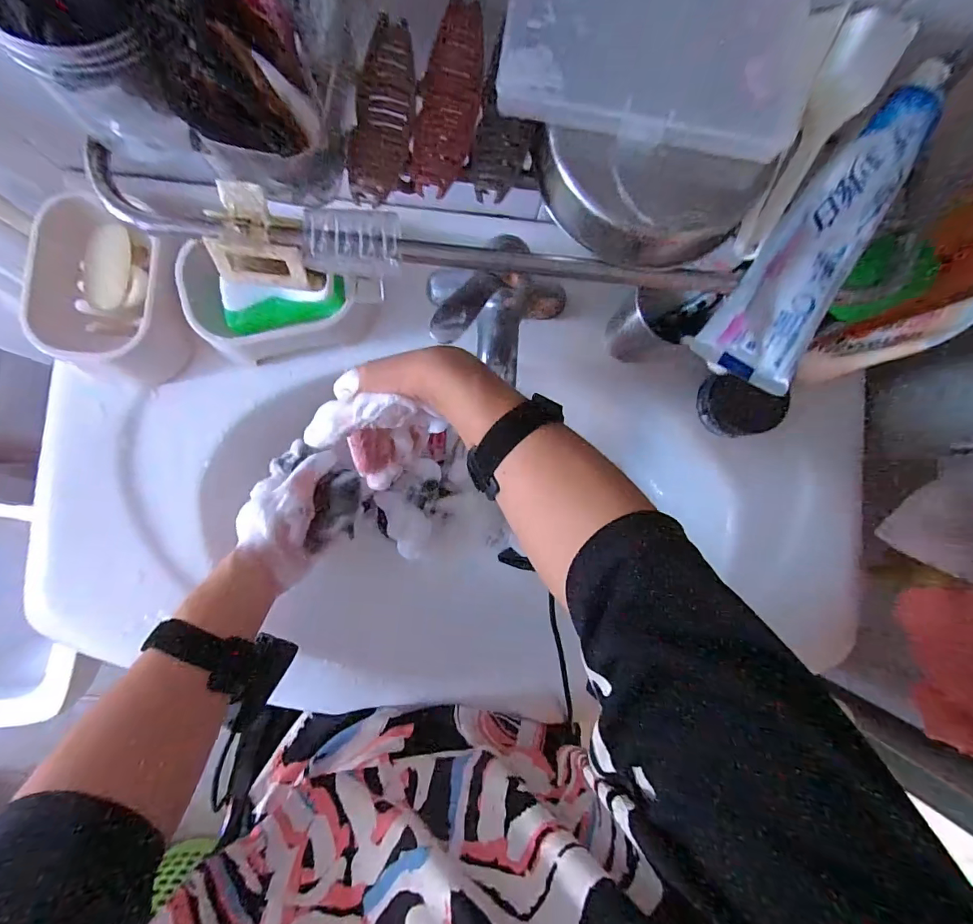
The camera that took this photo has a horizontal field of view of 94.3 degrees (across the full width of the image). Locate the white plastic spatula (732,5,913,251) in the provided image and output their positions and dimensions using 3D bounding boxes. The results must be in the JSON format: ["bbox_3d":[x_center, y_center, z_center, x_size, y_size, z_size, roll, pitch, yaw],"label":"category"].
[{"bbox_3d":[0.179,-0.174,0.249,0.033,0.023,0.115,22,117,-5],"label":"white plastic spatula"}]

